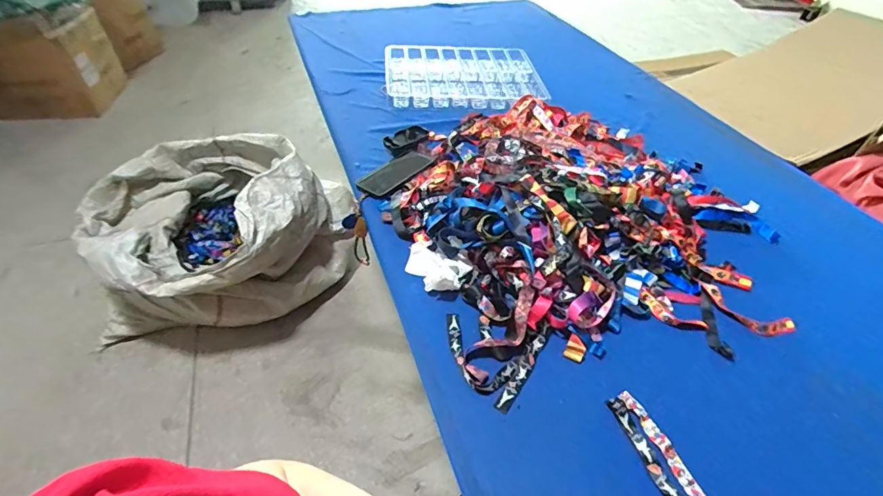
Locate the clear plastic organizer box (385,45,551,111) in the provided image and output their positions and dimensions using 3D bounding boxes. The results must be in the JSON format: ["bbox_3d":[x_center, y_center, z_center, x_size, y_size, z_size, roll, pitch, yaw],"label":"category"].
[{"bbox_3d":[0.062,-0.511,1.291,0.439,0.032,0.377,-3,44,-8],"label":"clear plastic organizer box"}]

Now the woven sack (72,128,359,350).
[{"bbox_3d":[-0.719,-0.037,1.415,0.792,0.404,0.554,-1,45,-6],"label":"woven sack"}]

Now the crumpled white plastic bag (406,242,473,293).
[{"bbox_3d":[-0.014,0.035,0.710,0.103,0.034,0.074,21,47,16],"label":"crumpled white plastic bag"}]

